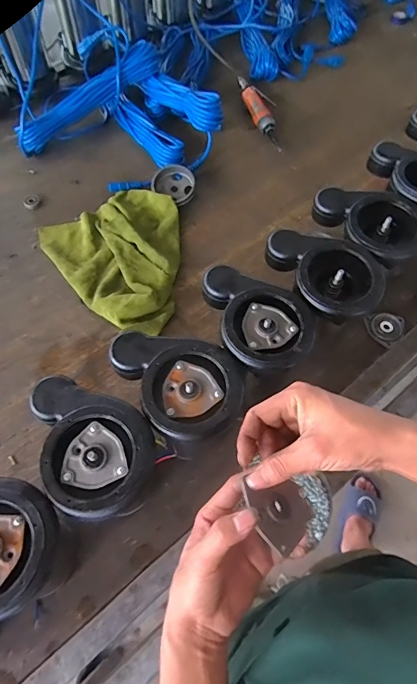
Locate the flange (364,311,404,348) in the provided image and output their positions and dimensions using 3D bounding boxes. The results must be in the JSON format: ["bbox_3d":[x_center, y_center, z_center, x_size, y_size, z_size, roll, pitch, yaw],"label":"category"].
[{"bbox_3d":[0.307,-0.027,0.719,0.065,0.014,0.062,1,62,-1],"label":"flange"}]

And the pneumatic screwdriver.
[{"bbox_3d":[0.122,-0.549,0.977,0.052,0.032,0.275,-15,64,-9],"label":"pneumatic screwdriver"}]

